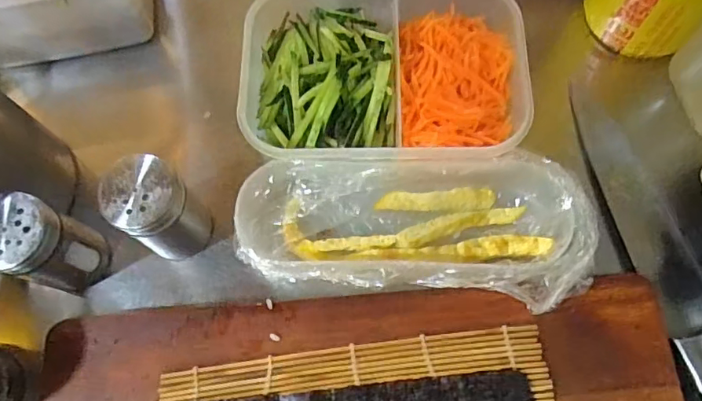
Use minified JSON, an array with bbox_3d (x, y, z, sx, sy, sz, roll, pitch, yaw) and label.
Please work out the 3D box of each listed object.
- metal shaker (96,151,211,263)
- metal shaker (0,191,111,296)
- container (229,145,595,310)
[{"bbox_3d":[-0.125,0.007,0.350,0.046,0.089,0.046,-1,70,2],"label":"metal shaker"},{"bbox_3d":[-0.199,0.029,0.351,0.050,0.084,0.048,30,75,11],"label":"metal shaker"},{"bbox_3d":[0.039,0.021,0.366,0.231,0.046,0.102,-1,72,1],"label":"container"}]

